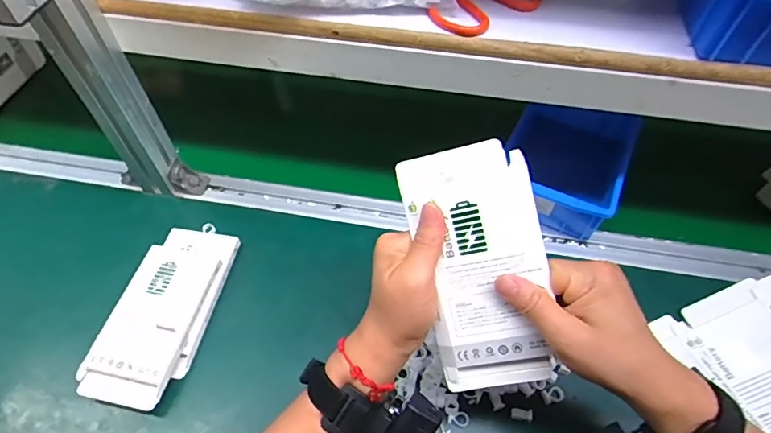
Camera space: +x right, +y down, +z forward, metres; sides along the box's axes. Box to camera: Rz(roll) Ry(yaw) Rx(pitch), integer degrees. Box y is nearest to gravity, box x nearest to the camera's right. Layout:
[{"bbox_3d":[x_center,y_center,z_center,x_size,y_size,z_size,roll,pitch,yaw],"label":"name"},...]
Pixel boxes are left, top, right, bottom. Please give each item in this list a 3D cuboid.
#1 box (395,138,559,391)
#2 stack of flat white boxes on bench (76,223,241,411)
[{"bbox_3d":[0.068,0.037,0.332,0.086,0.012,0.172,-12,93,15],"label":"box"},{"bbox_3d":[-0.221,0.091,0.478,0.082,0.029,0.188,10,54,7],"label":"stack of flat white boxes on bench"}]

